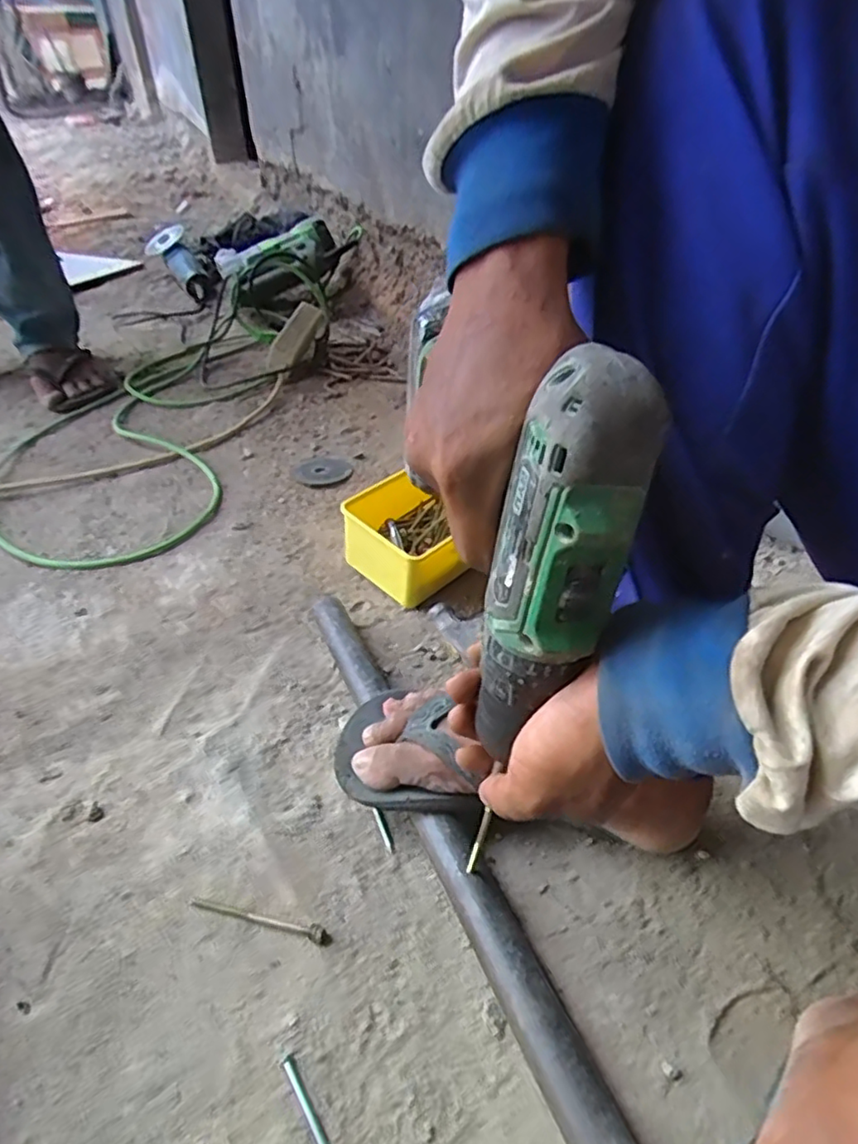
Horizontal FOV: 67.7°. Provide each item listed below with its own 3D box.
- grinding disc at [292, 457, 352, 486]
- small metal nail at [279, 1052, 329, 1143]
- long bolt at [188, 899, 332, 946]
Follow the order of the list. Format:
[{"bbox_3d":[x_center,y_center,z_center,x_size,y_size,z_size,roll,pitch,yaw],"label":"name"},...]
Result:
[{"bbox_3d":[-0.137,-0.132,0.826,0.073,0.004,0.073,0,37,0],"label":"grinding disc"},{"bbox_3d":[-0.065,0.280,0.337,0.007,0.004,0.051,-26,46,-26],"label":"small metal nail"},{"bbox_3d":[-0.109,0.220,0.408,0.097,0.010,0.009,10,41,13],"label":"long bolt"}]

